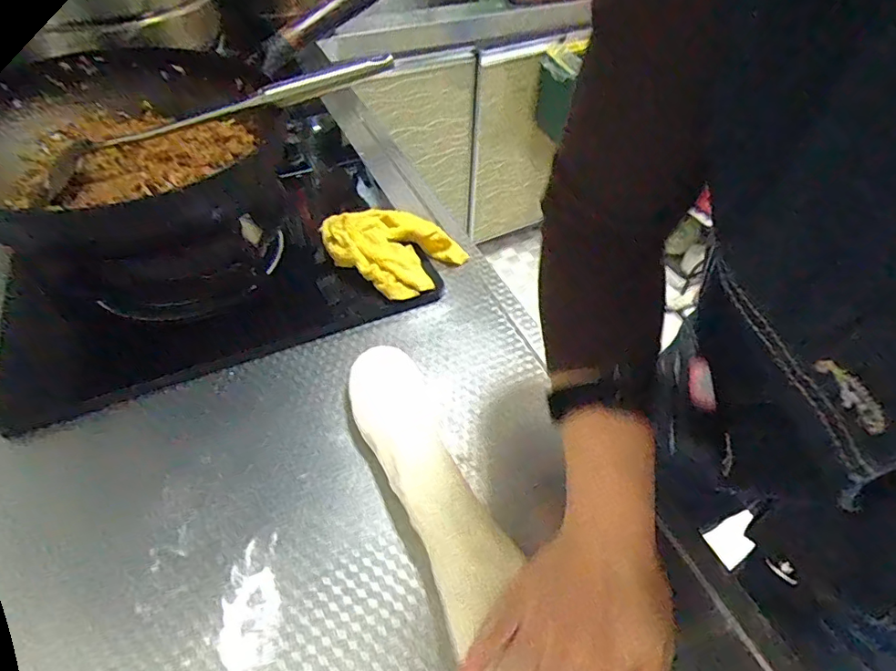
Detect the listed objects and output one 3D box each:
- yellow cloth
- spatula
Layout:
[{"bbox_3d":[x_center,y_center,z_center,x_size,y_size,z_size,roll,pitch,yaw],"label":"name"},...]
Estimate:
[{"bbox_3d":[-0.068,-0.108,0.590,0.163,0.044,0.127,31,55,23],"label":"yellow cloth"},{"bbox_3d":[-0.218,-0.208,0.491,0.346,0.029,0.060,-20,51,-1],"label":"spatula"}]

